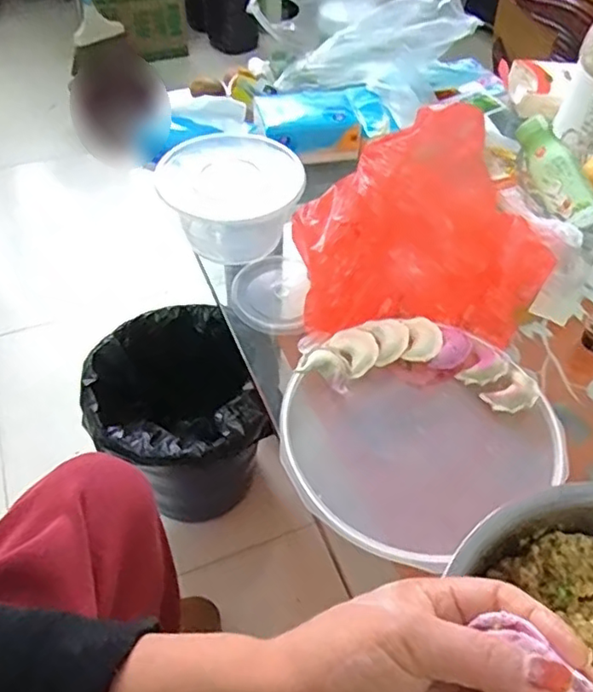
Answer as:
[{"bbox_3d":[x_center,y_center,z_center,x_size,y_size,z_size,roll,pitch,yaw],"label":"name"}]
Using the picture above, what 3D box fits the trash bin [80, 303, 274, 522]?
[{"bbox_3d":[-0.179,0.120,0.921,0.227,0.257,0.253,-10,52,-11],"label":"trash bin"}]

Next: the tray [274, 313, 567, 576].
[{"bbox_3d":[0.113,0.078,0.587,0.258,0.043,0.260,35,57,24],"label":"tray"}]

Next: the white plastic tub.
[{"bbox_3d":[-0.080,-0.185,0.753,0.172,0.098,0.152,-1,50,-3],"label":"white plastic tub"}]

